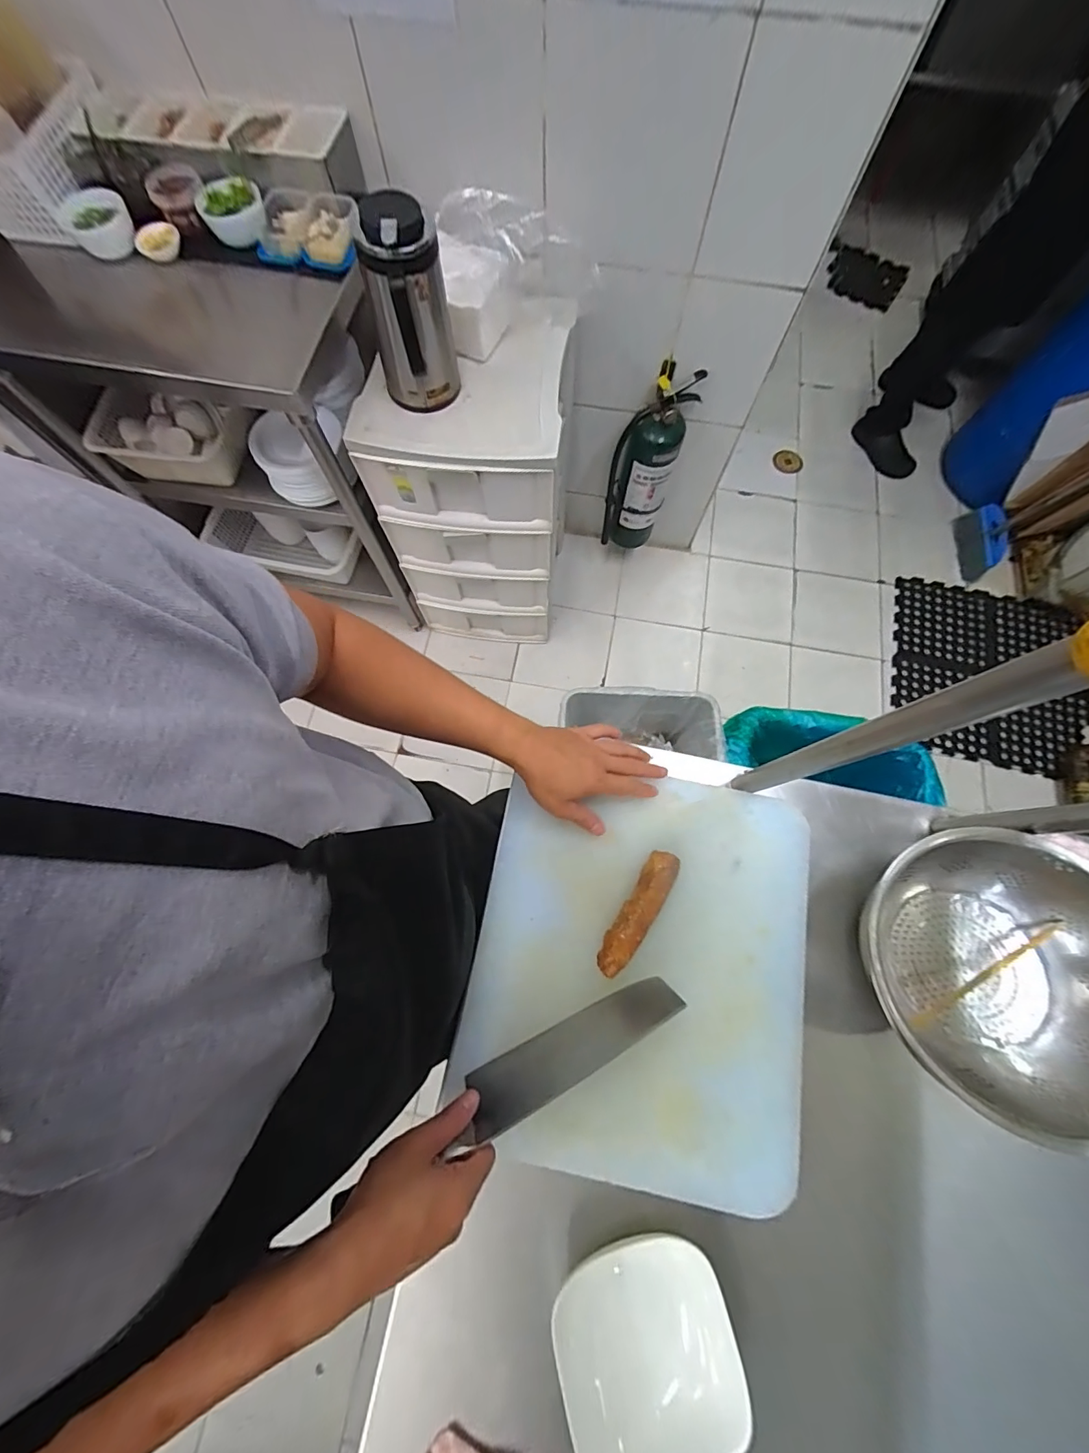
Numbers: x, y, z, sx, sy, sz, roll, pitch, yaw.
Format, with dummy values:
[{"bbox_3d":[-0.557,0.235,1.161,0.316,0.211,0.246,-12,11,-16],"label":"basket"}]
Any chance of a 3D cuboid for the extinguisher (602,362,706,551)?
[{"bbox_3d":[0.273,-0.700,1.288,0.177,0.482,0.116,9,74,3],"label":"extinguisher"}]

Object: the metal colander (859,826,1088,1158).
[{"bbox_3d":[0.422,0.220,0.438,0.227,0.108,0.230,0,73,0],"label":"metal colander"}]

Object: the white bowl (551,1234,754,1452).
[{"bbox_3d":[0.086,0.530,0.393,0.149,0.040,0.152,-15,74,-4],"label":"white bowl"}]

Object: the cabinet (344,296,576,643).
[{"bbox_3d":[-0.168,-0.587,1.233,0.408,0.701,0.407,4,73,1],"label":"cabinet"}]

